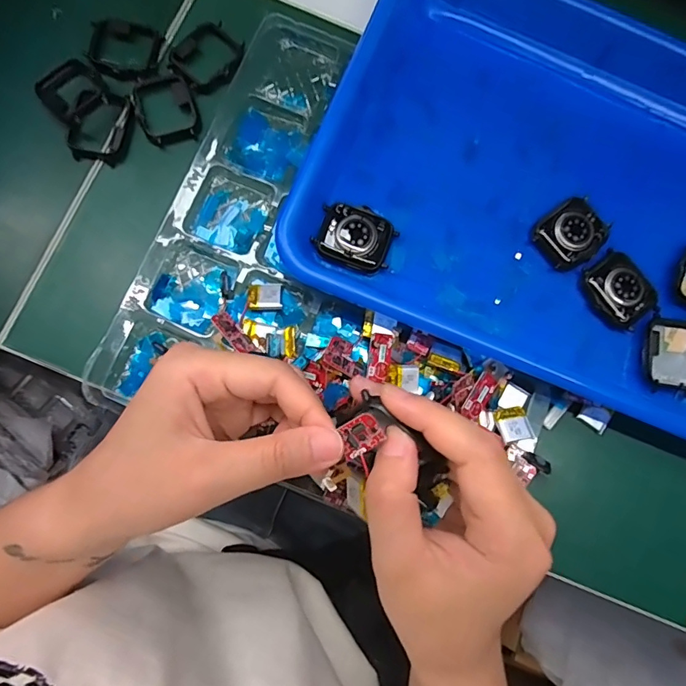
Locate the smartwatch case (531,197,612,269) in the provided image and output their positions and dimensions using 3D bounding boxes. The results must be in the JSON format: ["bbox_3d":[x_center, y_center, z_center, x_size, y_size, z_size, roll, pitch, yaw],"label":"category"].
[{"bbox_3d":[0.144,-0.069,0.286,0.043,0.010,0.037,-35,85,-10],"label":"smartwatch case"}]

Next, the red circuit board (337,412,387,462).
[{"bbox_3d":[0.007,0.038,0.184,0.019,0.004,0.015,-30,98,13],"label":"red circuit board"}]

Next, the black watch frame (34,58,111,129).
[{"bbox_3d":[-0.172,-0.161,0.290,0.037,0.010,0.043,-43,86,-10],"label":"black watch frame"}]

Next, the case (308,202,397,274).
[{"bbox_3d":[0.007,-0.063,0.273,0.043,0.013,0.035,23,79,0],"label":"case"}]

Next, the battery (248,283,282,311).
[{"bbox_3d":[-0.047,-0.028,0.276,0.020,0.005,0.017,-5,81,-6],"label":"battery"}]

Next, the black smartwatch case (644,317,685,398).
[{"bbox_3d":[0.204,0.008,0.282,0.036,0.009,0.044,8,80,-3],"label":"black smartwatch case"}]

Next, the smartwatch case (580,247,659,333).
[{"bbox_3d":[0.172,-0.033,0.283,0.040,0.009,0.046,-35,85,-10],"label":"smartwatch case"}]

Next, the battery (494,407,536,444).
[{"bbox_3d":[0.103,0.049,0.275,0.020,0.006,0.019,-10,81,-6],"label":"battery"}]

